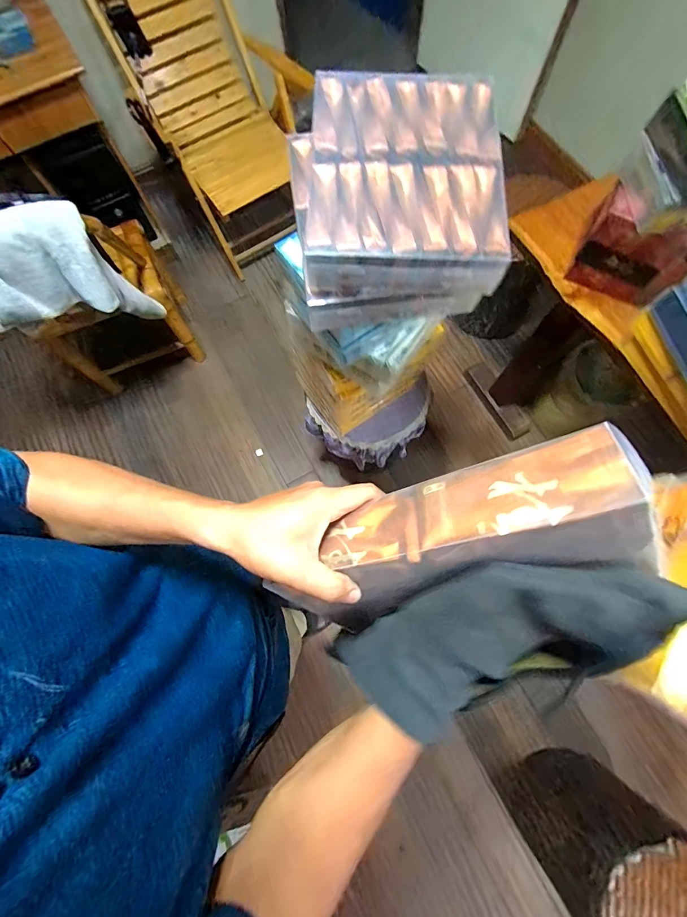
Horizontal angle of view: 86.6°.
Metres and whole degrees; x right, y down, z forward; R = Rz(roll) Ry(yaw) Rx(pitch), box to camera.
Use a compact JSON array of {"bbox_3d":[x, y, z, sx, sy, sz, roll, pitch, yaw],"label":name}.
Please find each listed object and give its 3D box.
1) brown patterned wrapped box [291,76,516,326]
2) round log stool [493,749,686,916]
[{"bbox_3d":[0.066,-0.324,0.462,0.233,0.109,0.271,-3,75,1],"label":"brown patterned wrapped box"},{"bbox_3d":[0.704,1.041,0.945,0.322,0.441,0.320,-1,75,2],"label":"round log stool"}]

